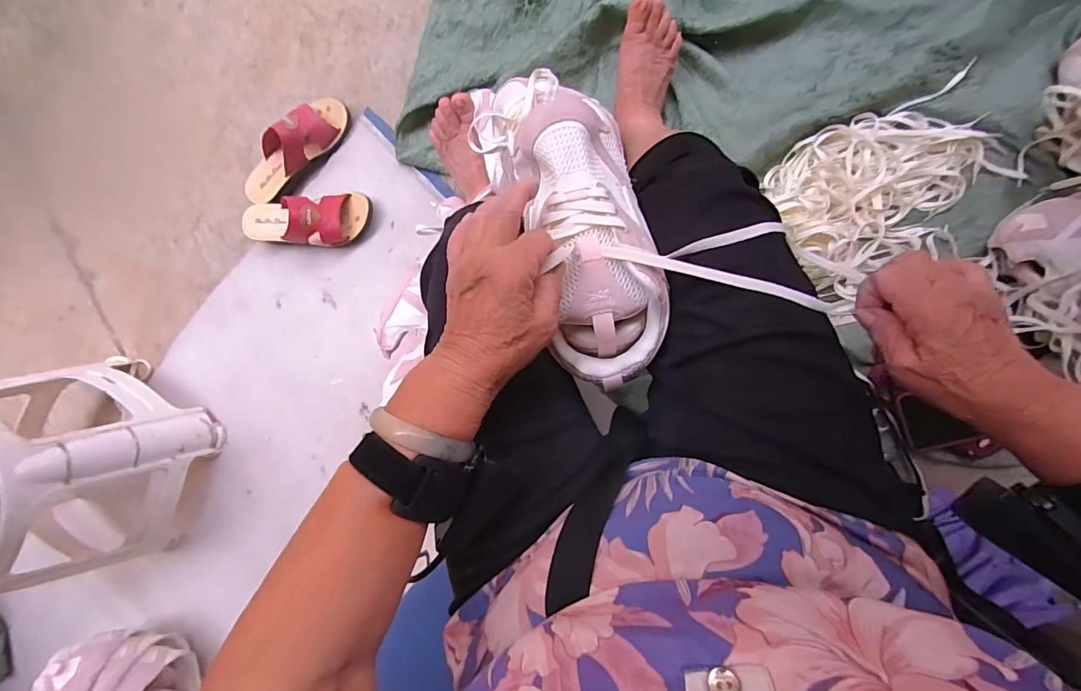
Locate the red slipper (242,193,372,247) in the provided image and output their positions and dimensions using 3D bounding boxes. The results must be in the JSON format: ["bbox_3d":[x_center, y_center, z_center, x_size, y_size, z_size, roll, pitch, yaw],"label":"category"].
[{"bbox_3d":[-0.406,-0.212,0.791,0.225,0.081,0.083,-3,88,10],"label":"red slipper"}]

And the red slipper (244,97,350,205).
[{"bbox_3d":[-0.433,-0.343,0.804,0.229,0.078,0.077,-42,83,7],"label":"red slipper"}]

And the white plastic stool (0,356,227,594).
[{"bbox_3d":[-0.760,0.202,0.736,0.259,0.322,0.266,27,97,6],"label":"white plastic stool"}]

